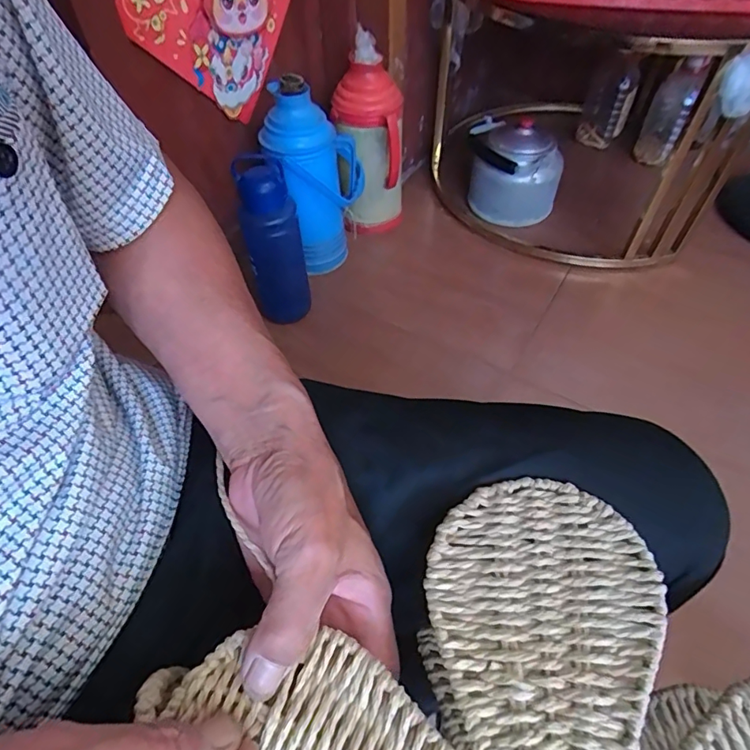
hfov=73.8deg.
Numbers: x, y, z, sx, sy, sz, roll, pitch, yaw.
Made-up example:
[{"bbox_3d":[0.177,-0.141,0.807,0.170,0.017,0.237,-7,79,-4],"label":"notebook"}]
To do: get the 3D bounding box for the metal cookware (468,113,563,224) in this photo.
[{"bbox_3d":[0.344,-0.507,1.252,0.227,0.203,0.176,12,52,11],"label":"metal cookware"}]

